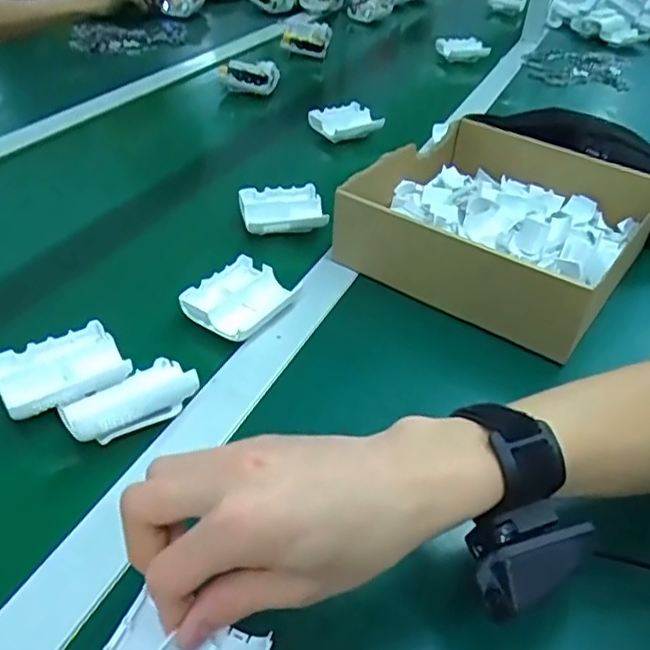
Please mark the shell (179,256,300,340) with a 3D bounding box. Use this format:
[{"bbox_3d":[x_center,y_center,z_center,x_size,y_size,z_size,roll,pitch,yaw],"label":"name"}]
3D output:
[{"bbox_3d":[-0.070,-0.020,0.512,0.065,0.023,0.080,25,43,23],"label":"shell"}]

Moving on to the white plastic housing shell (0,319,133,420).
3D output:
[{"bbox_3d":[-0.184,0.030,0.432,0.080,0.012,0.068,-25,48,-31],"label":"white plastic housing shell"}]

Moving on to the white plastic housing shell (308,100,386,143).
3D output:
[{"bbox_3d":[0.027,-0.274,0.831,0.088,0.029,0.070,-14,43,-22],"label":"white plastic housing shell"}]

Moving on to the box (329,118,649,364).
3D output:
[{"bbox_3d":[0.174,-0.102,0.602,0.229,0.079,0.274,27,44,25],"label":"box"}]

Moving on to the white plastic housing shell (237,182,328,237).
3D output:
[{"bbox_3d":[-0.043,-0.117,0.626,0.081,0.022,0.069,-3,40,-10],"label":"white plastic housing shell"}]

